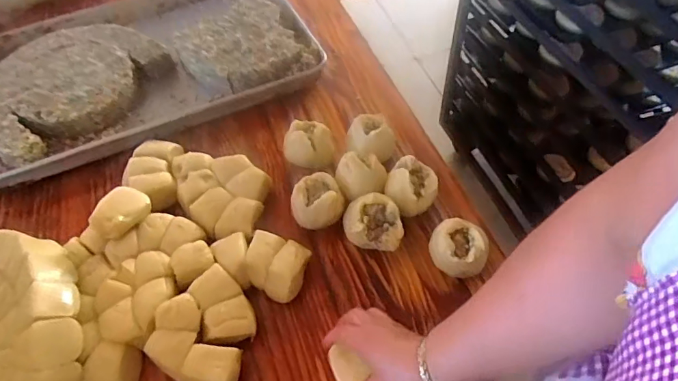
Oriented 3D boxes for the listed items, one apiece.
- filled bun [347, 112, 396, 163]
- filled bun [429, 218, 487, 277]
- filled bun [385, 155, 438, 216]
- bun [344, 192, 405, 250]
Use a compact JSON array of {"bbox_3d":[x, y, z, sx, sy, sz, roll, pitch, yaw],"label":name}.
[{"bbox_3d":[0.049,-0.080,0.708,0.065,0.058,0.068,-2,53,3],"label":"filled bun"},{"bbox_3d":[0.148,0.078,0.592,0.061,0.060,0.059,10,54,11],"label":"filled bun"},{"bbox_3d":[0.104,-0.002,0.654,0.069,0.059,0.064,1,54,-1],"label":"filled bun"},{"bbox_3d":[0.048,0.047,0.622,0.083,0.054,0.069,13,55,14],"label":"bun"}]

